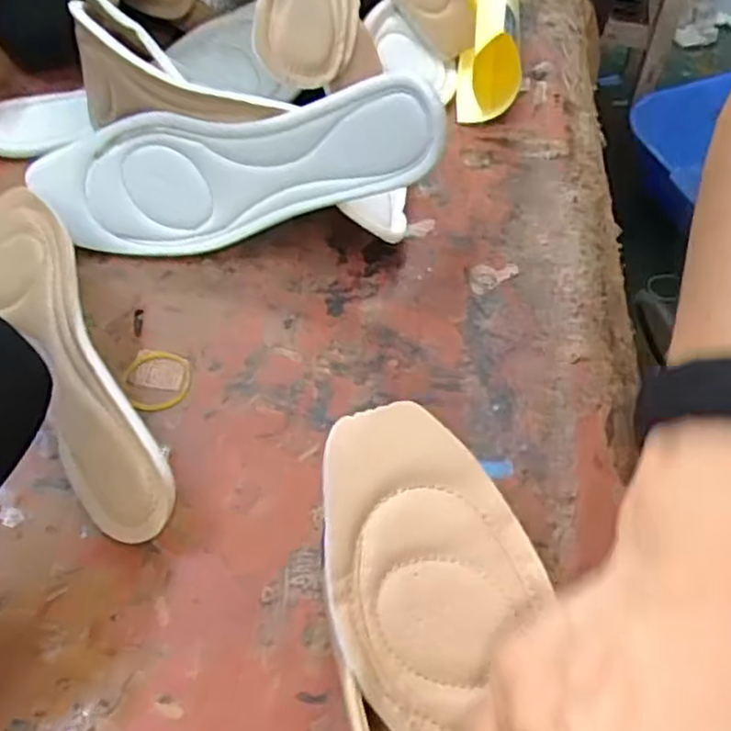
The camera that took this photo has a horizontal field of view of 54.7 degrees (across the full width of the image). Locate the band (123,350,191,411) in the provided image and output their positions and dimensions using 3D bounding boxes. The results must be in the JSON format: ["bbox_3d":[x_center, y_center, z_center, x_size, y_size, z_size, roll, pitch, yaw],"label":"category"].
[{"bbox_3d":[-0.106,0.006,0.357,0.034,0.004,0.036,-5,56,-5],"label":"band"}]

